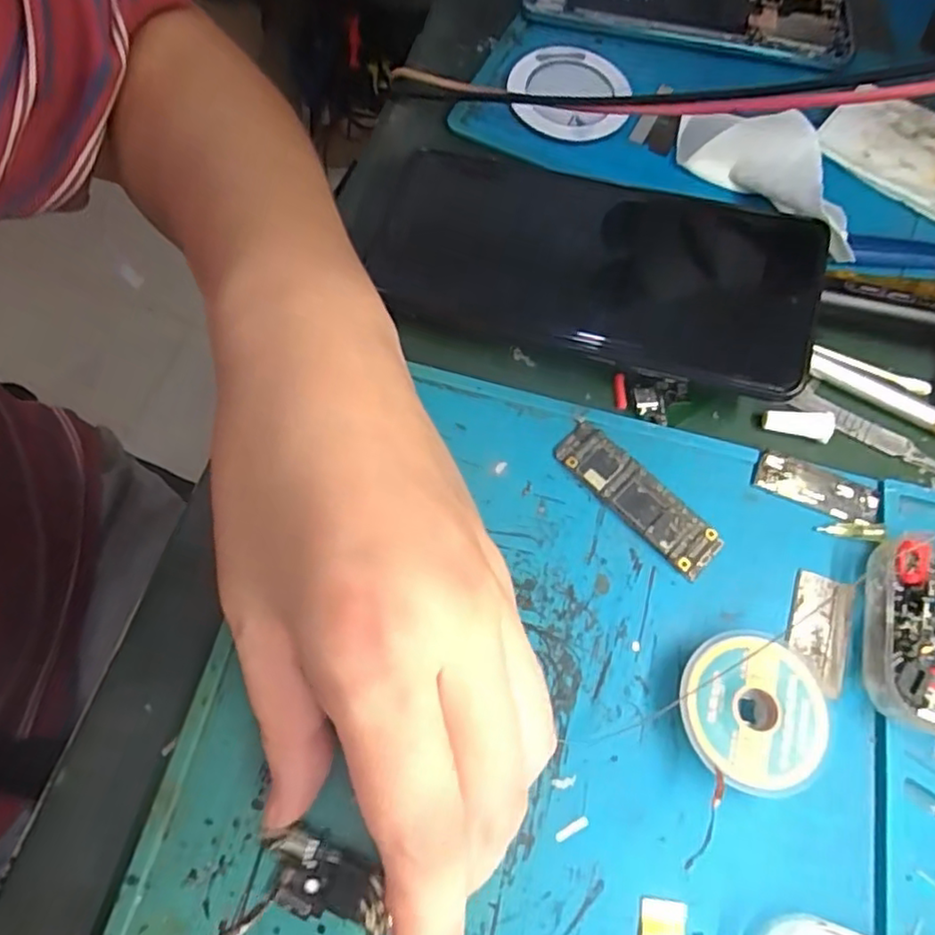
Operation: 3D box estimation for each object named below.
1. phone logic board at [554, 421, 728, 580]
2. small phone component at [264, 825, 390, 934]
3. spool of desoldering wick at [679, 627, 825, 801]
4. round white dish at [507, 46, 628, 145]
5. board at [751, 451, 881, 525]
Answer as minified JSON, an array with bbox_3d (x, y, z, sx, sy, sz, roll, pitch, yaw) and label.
[{"bbox_3d":[0.059,0.010,0.223,0.064,0.005,0.019,42,72,13],"label":"phone logic board"},{"bbox_3d":[-0.039,0.115,0.175,0.038,0.004,0.019,20,68,5],"label":"small phone component"},{"bbox_3d":[0.086,0.074,0.196,0.045,0.012,0.043,1,68,-2],"label":"spool of desoldering wick"},{"bbox_3d":[0.046,-0.174,0.290,0.053,0.013,0.051,13,68,2],"label":"round white dish"},{"bbox_3d":[0.125,0.007,0.229,0.043,0.004,0.016,23,69,6],"label":"board"}]

